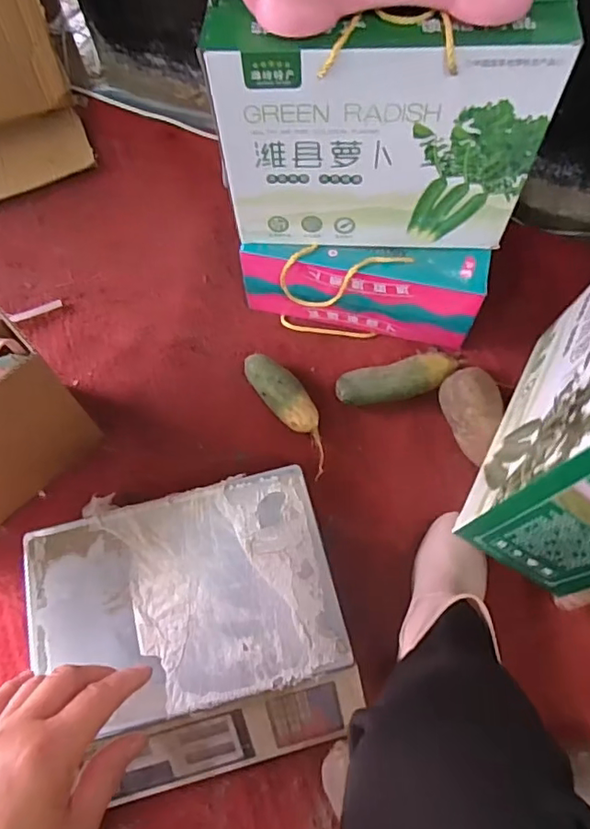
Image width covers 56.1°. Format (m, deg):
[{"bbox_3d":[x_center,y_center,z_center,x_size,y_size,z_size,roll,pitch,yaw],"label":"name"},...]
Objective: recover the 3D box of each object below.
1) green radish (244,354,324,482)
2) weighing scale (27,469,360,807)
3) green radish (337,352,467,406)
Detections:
[{"bbox_3d":[-0.003,-0.005,0.776,0.060,0.052,0.202,-33,69,-11],"label":"green radish"},{"bbox_3d":[-0.116,0.244,0.633,0.324,0.083,0.296,-13,66,-3],"label":"weighing scale"},{"bbox_3d":[0.145,-0.047,0.789,0.169,0.058,0.049,-11,66,-2],"label":"green radish"}]

